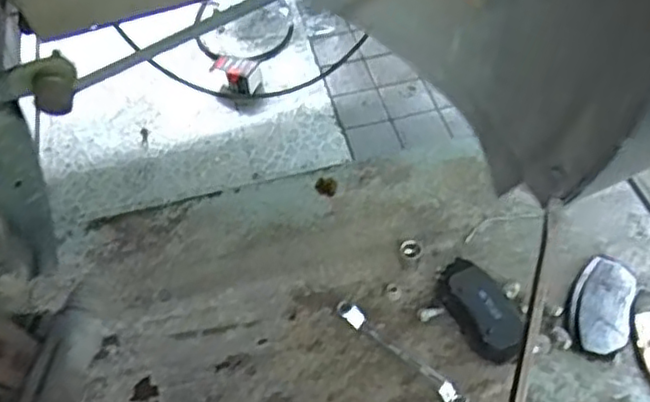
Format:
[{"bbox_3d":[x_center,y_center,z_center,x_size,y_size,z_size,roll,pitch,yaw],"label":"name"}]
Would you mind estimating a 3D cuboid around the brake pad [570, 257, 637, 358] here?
[{"bbox_3d":[0.337,0.129,0.813,0.068,0.029,0.126,17,55,17],"label":"brake pad"}]

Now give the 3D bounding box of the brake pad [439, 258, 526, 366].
[{"bbox_3d":[0.195,0.134,0.815,0.066,0.035,0.135,-24,54,-14],"label":"brake pad"}]

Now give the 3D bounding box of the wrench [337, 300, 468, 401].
[{"bbox_3d":[0.089,0.181,0.798,0.192,0.016,0.020,36,62,28],"label":"wrench"}]

